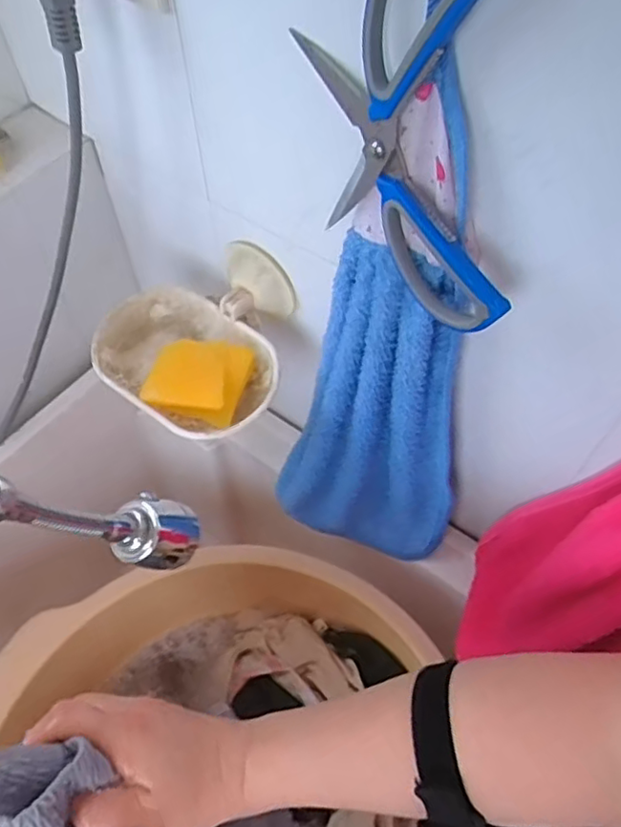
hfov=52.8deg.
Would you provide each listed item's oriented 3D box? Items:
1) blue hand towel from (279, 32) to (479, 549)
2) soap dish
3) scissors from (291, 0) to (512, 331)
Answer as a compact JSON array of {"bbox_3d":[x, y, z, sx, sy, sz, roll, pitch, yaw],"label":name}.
[{"bbox_3d":[0.048,-0.016,0.405,0.125,0.369,0.056,16,58,11],"label":"blue hand towel"},{"bbox_3d":[-0.076,-0.057,0.445,0.134,0.059,0.128,33,62,20],"label":"soap dish"},{"bbox_3d":[0.045,-0.124,0.274,0.017,0.159,0.136,-38,64,-22],"label":"scissors"}]

